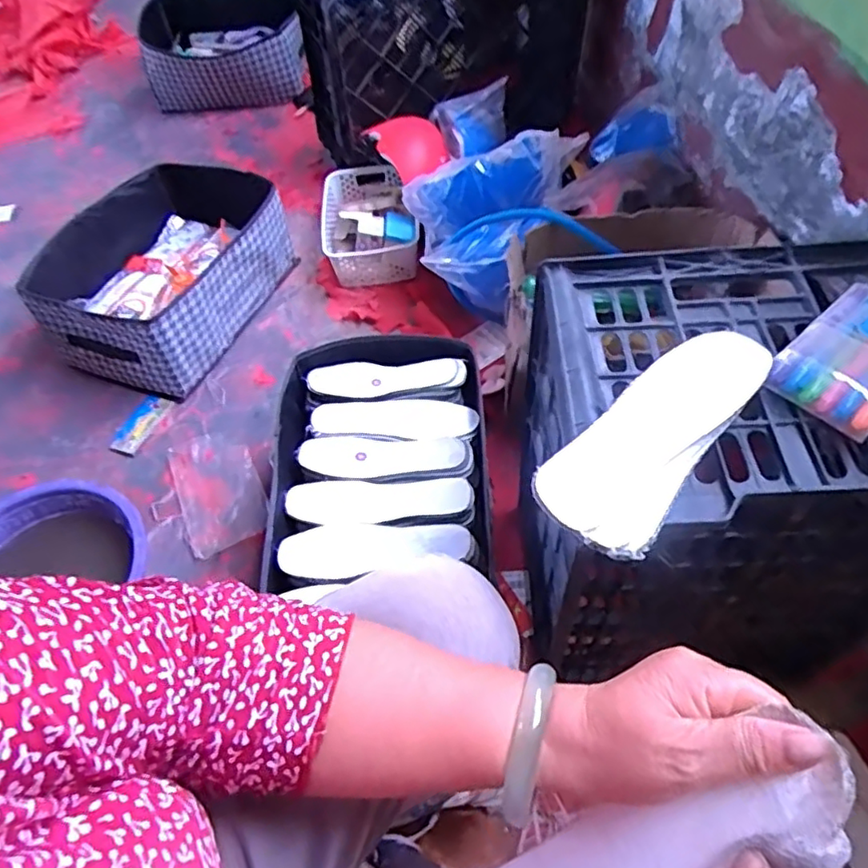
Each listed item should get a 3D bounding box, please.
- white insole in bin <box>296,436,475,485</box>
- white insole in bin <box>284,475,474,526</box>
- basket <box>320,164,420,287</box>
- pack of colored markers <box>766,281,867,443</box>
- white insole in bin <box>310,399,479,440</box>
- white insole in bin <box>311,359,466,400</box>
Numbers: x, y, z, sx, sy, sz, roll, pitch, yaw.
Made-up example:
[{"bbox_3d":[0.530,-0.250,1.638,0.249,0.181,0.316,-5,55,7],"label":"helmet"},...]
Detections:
[{"bbox_3d":[-0.068,0.035,0.850,0.234,0.022,0.076,2,55,6],"label":"white insole in bin"},{"bbox_3d":[-0.071,0.086,0.804,0.233,0.025,0.069,-4,54,1],"label":"white insole in bin"},{"bbox_3d":[-0.136,-0.456,1.323,0.193,0.095,0.301,-7,54,0],"label":"basket"},{"bbox_3d":[0.329,-0.063,0.486,0.136,0.022,0.080,-40,61,-22],"label":"pack of colored markers"},{"bbox_3d":[-0.058,-0.023,0.893,0.230,0.021,0.078,2,55,6],"label":"white insole in bin"},{"bbox_3d":[-0.074,-0.087,0.935,0.224,0.023,0.062,-3,54,3],"label":"white insole in bin"}]

